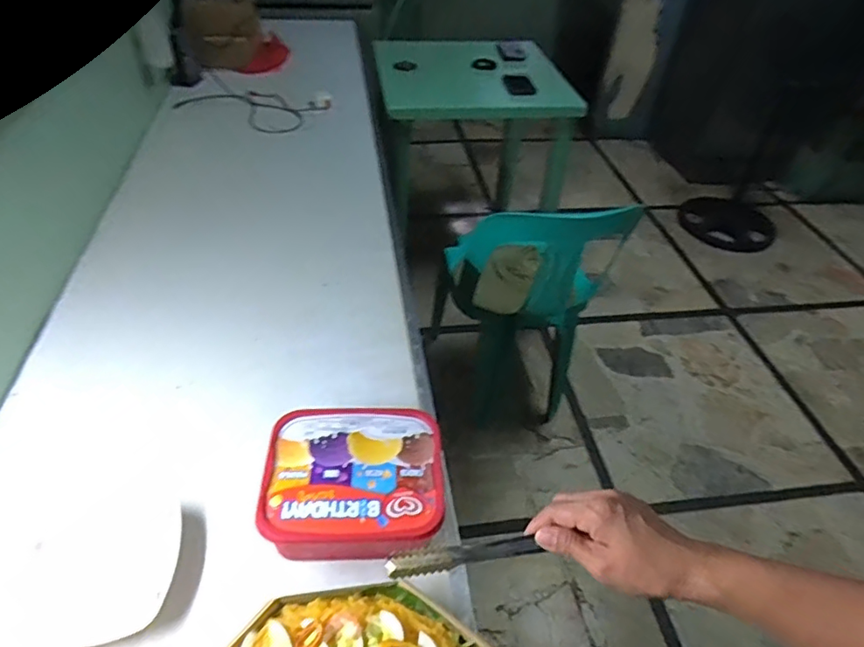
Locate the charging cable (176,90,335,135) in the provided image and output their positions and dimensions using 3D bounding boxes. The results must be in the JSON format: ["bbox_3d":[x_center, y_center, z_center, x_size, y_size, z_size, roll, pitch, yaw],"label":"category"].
[{"bbox_3d":[-0.448,-0.590,1.487,0.382,0.031,0.282,24,46,20],"label":"charging cable"}]

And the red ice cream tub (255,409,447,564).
[{"bbox_3d":[-0.088,0.184,0.630,0.197,0.067,0.164,2,43,-3],"label":"red ice cream tub"}]

